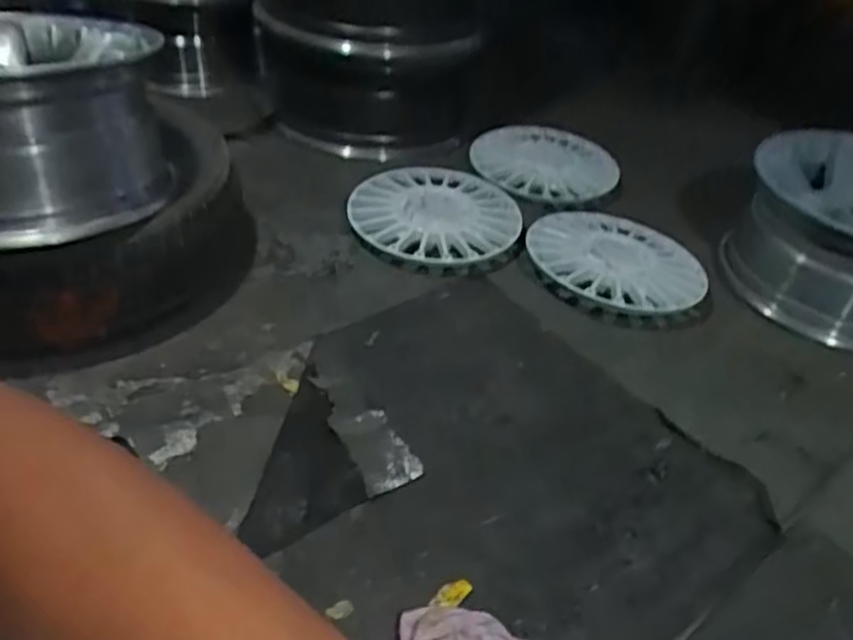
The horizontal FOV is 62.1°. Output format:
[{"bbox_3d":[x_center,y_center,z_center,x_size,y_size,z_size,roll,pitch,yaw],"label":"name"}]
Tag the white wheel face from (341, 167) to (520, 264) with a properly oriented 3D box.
[{"bbox_3d":[0.017,-0.192,1.269,0.291,0.056,0.271,8,39,2],"label":"white wheel face"}]

